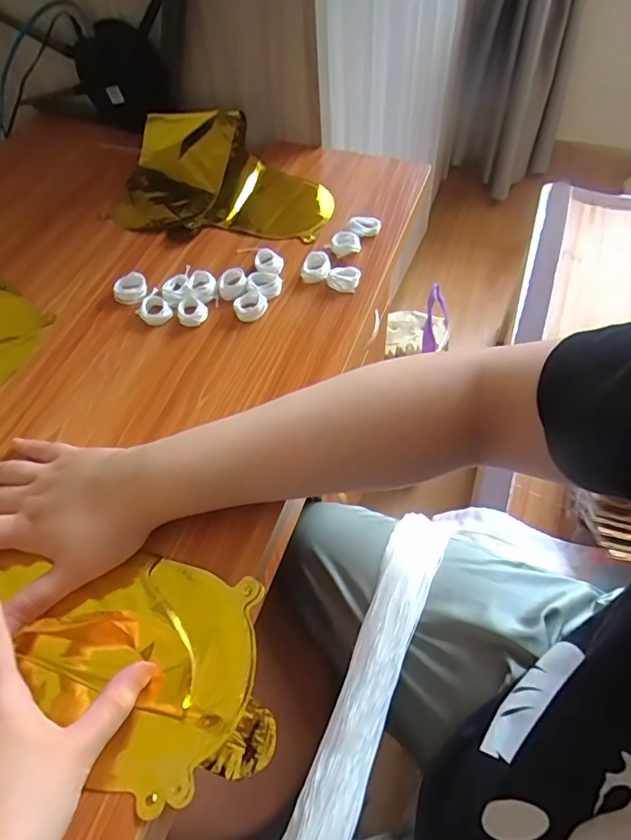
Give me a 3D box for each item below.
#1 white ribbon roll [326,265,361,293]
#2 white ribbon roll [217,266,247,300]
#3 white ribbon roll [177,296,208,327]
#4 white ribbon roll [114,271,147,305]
[{"bbox_3d":[0.026,-0.133,0.492,0.030,0.014,0.020,9,56,9],"label":"white ribbon roll"},{"bbox_3d":[-0.080,-0.131,0.500,0.029,0.015,0.026,-16,56,-8],"label":"white ribbon roll"},{"bbox_3d":[-0.115,-0.100,0.485,0.029,0.008,0.029,-1,55,2],"label":"white ribbon roll"},{"bbox_3d":[-0.179,-0.127,0.505,0.032,0.013,0.031,-1,55,2],"label":"white ribbon roll"}]

